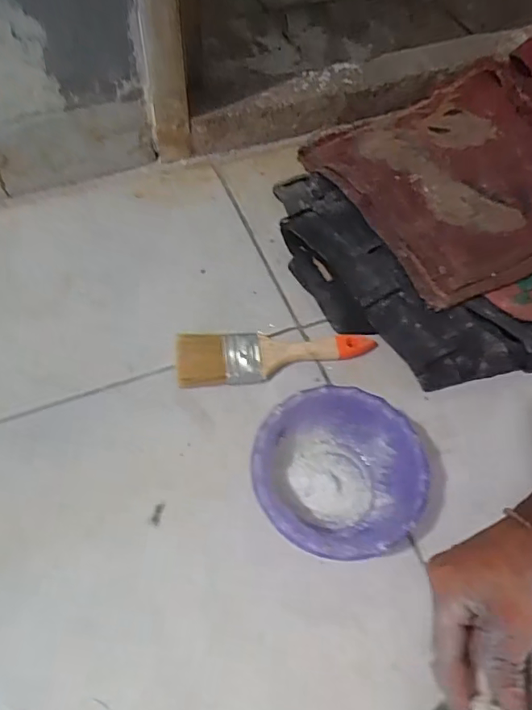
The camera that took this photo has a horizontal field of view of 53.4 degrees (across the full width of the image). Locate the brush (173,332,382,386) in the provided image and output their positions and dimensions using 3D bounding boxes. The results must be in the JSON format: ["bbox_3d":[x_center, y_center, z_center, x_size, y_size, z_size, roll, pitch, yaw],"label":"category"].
[{"bbox_3d":[0.010,-0.002,0.492,0.181,0.015,0.052,-6,60,-7],"label":"brush"}]

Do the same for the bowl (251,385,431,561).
[{"bbox_3d":[0.052,0.094,0.412,0.122,0.060,0.125,2,59,-3],"label":"bowl"}]

